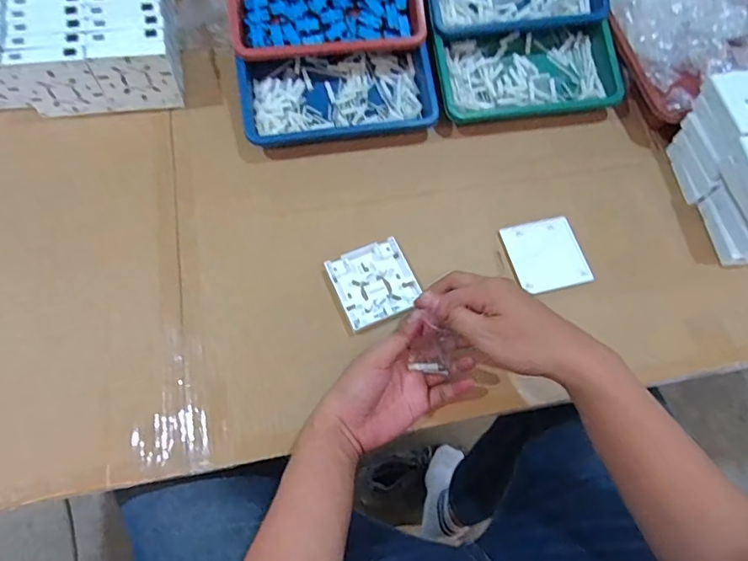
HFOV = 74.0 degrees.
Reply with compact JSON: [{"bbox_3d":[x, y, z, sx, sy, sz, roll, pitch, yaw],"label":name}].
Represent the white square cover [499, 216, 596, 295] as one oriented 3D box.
[{"bbox_3d":[0.203,-0.031,0.586,0.088,0.010,0.090,-12,69,-8],"label":"white square cover"}]

